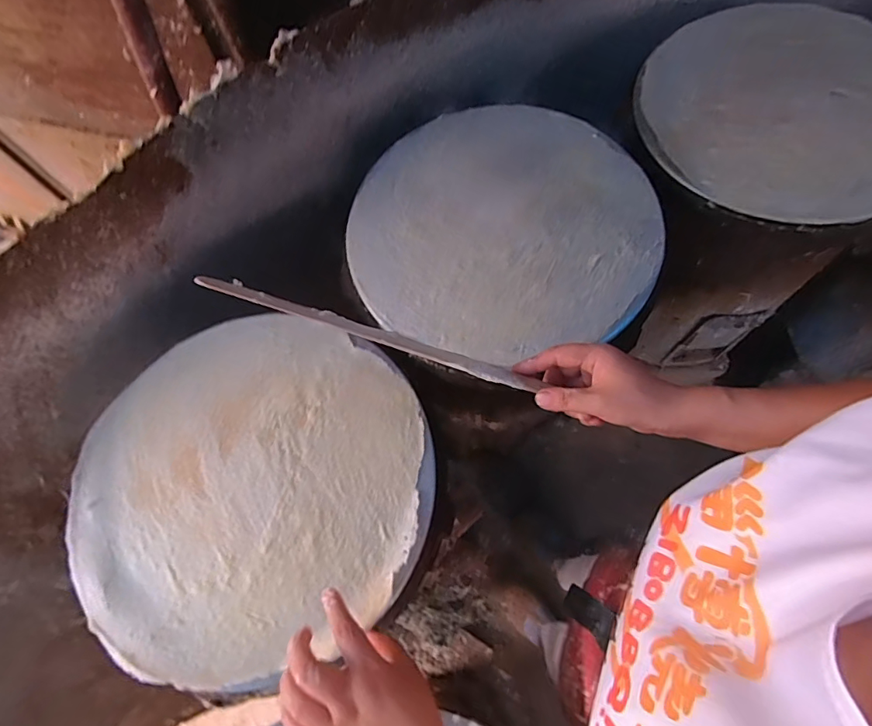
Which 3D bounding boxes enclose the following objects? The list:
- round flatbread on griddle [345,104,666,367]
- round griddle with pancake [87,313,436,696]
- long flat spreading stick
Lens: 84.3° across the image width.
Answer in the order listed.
[{"bbox_3d":[0.076,-0.171,0.585,0.360,0.027,0.335,-1,69,2],"label":"round flatbread on griddle"},{"bbox_3d":[-0.182,0.117,0.502,0.343,0.020,0.353,-9,69,-1],"label":"round griddle with pancake"},{"bbox_3d":[-0.052,-0.025,0.423,0.302,0.016,0.017,18,71,-6],"label":"long flat spreading stick"}]

